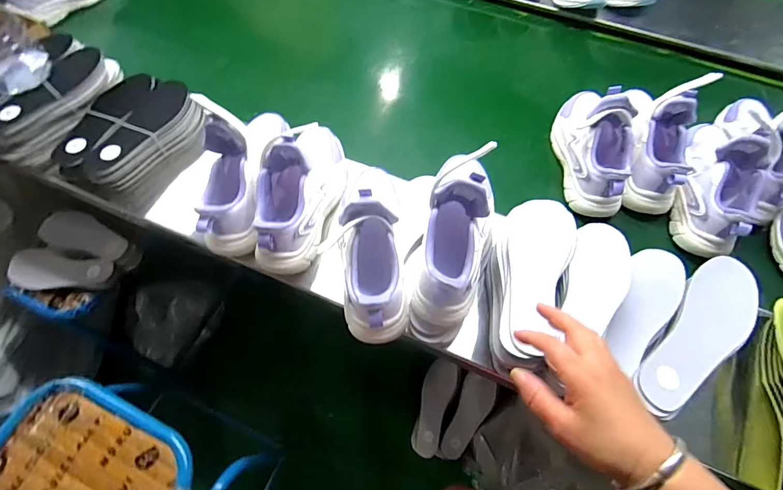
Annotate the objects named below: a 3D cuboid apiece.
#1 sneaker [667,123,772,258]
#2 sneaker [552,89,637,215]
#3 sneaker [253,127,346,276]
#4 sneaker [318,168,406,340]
[{"bbox_3d":[0.514,-0.114,0.628,0.084,0.114,0.254,16,64,8],"label":"sneaker"},{"bbox_3d":[0.339,-0.178,0.658,0.100,0.127,0.243,0,63,0],"label":"sneaker"},{"bbox_3d":[-0.134,-0.097,0.578,0.099,0.113,0.256,2,63,1],"label":"sneaker"},{"bbox_3d":[-0.013,-0.003,0.504,0.099,0.120,0.221,-4,63,-2],"label":"sneaker"}]

